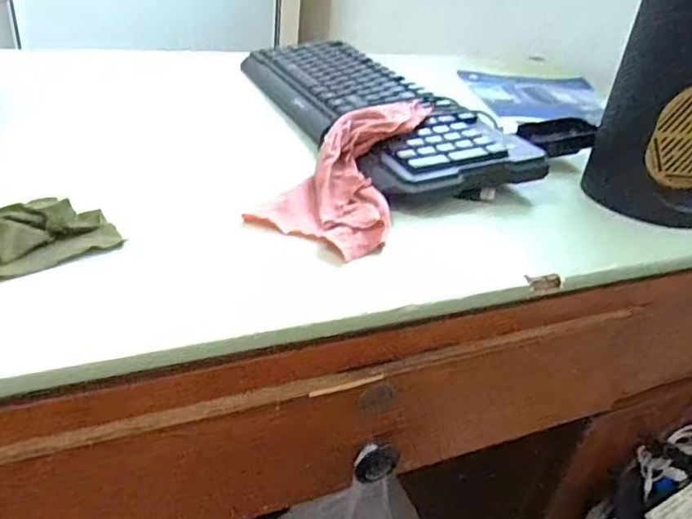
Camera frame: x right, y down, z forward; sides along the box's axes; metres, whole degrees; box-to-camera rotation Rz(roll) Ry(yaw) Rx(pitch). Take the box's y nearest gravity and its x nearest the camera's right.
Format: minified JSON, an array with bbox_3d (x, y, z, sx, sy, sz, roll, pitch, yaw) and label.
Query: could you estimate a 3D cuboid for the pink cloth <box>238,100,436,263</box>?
[{"bbox_3d":[0.008,-0.085,0.487,0.094,0.026,0.227,14,48,10],"label":"pink cloth"}]

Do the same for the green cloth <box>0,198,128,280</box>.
[{"bbox_3d":[-0.203,-0.021,0.373,0.096,0.021,0.074,-23,43,-39],"label":"green cloth"}]

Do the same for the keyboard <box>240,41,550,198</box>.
[{"bbox_3d":[0.014,-0.172,0.637,0.160,0.043,0.446,-10,36,-25],"label":"keyboard"}]

